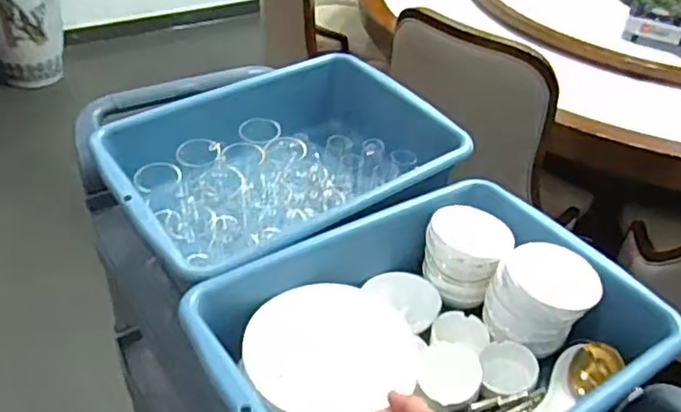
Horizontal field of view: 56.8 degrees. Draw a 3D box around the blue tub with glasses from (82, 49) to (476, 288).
[{"bbox_3d":[-0.089,-0.041,0.996,0.496,0.187,0.375,-20,39,-27],"label":"blue tub with glasses"}]

